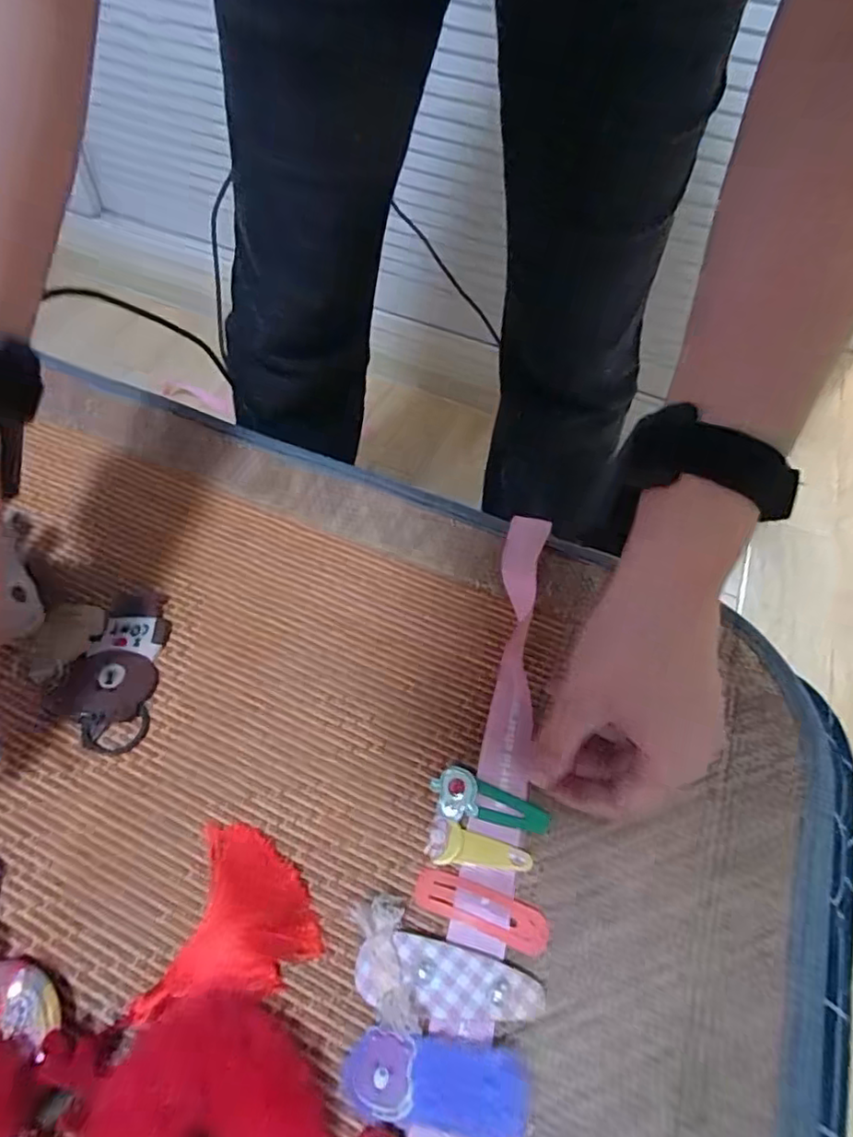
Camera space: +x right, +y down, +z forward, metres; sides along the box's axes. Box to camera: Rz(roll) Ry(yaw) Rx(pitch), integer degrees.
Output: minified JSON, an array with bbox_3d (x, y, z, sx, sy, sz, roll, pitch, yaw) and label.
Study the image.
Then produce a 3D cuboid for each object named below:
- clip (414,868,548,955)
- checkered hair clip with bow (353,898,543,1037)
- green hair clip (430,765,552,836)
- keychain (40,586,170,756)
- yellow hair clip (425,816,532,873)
[{"bbox_3d":[0.023,0.146,0.254,0.058,0.007,0.017,20,55,9],"label":"clip"},{"bbox_3d":[0.003,0.164,0.234,0.079,0.009,0.037,25,56,12],"label":"checkered hair clip with bow"},{"bbox_3d":[0.030,0.110,0.275,0.056,0.011,0.021,20,53,-4],"label":"green hair clip"},{"bbox_3d":[-0.165,0.051,0.312,0.047,0.011,0.088,3,54,-3],"label":"keychain"},{"bbox_3d":[0.023,0.128,0.265,0.046,0.005,0.018,19,55,8],"label":"yellow hair clip"}]

